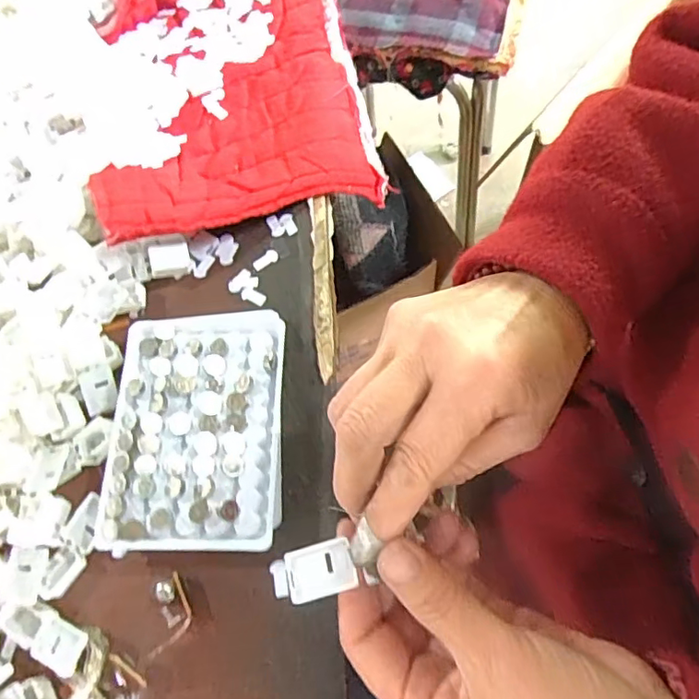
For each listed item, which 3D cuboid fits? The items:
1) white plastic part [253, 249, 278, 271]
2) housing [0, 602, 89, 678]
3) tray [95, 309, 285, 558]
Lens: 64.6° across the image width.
[{"bbox_3d":[-0.056,-0.061,0.371,0.018,0.004,0.010,-30,68,-7],"label":"white plastic part"},{"bbox_3d":[-0.158,0.146,0.283,0.055,0.010,0.021,11,67,25],"label":"housing"},{"bbox_3d":[-0.086,0.042,0.317,0.094,0.021,0.135,-3,67,4],"label":"tray"}]

